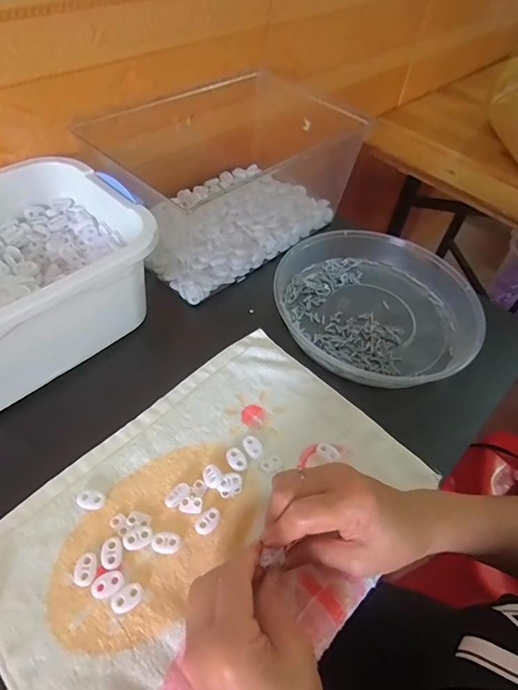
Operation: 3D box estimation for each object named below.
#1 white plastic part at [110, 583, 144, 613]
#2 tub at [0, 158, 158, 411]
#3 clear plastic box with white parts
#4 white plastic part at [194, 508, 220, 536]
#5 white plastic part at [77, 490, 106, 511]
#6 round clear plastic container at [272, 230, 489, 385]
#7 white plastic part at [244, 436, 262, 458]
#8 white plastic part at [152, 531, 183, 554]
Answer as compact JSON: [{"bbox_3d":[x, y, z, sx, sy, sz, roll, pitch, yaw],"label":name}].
[{"bbox_3d":[-0.094,0.181,0.306,0.023,0.005,0.014,-30,61,-26],"label":"white plastic part"},{"bbox_3d":[-0.233,-0.063,0.410,0.194,0.117,0.243,39,57,22],"label":"tub"},{"bbox_3d":[-0.033,-0.231,0.566,0.329,0.132,0.218,-35,63,-29],"label":"clear plastic box with white parts"},{"bbox_3d":[-0.041,0.141,0.344,0.015,0.004,0.022,38,57,22],"label":"white plastic part"},{"bbox_3d":[-0.136,0.126,0.346,0.022,0.004,0.015,2,52,-5],"label":"white plastic part"},{"bbox_3d":[0.136,-0.045,0.507,0.236,0.044,0.224,13,51,4],"label":"round clear plastic container"},{"bbox_3d":[-0.006,0.092,0.389,0.015,0.005,0.021,-25,58,-23],"label":"white plastic part"},{"bbox_3d":[-0.071,0.153,0.332,0.022,0.006,0.016,9,51,1],"label":"white plastic part"}]

